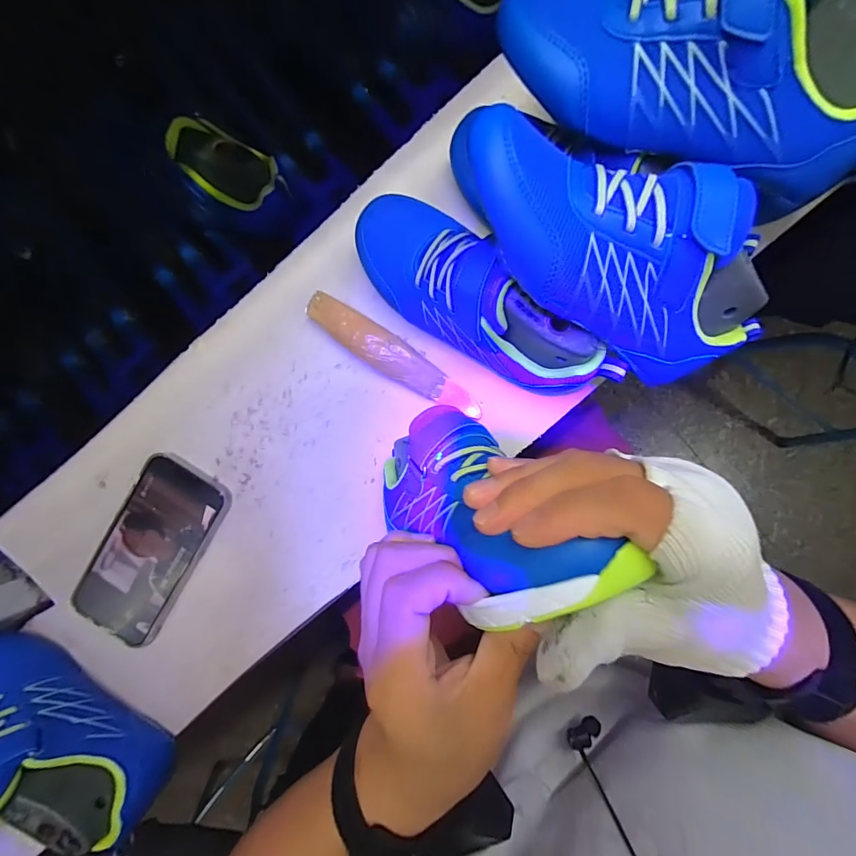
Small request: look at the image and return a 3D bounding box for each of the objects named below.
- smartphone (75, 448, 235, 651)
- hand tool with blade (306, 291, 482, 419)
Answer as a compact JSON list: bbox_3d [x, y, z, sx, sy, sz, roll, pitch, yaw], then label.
[{"bbox_3d":[-0.248,0.112,0.364,0.081,0.013,0.173,30,93,4],"label":"smartphone"},{"bbox_3d":[-0.028,-0.058,0.337,0.163,0.026,0.031,33,93,4],"label":"hand tool with blade"}]

